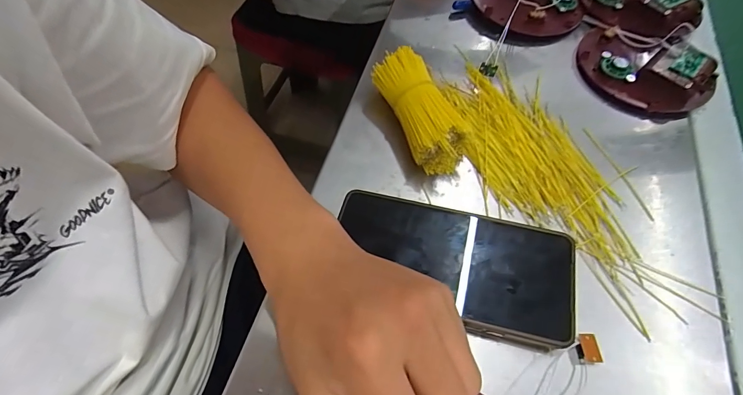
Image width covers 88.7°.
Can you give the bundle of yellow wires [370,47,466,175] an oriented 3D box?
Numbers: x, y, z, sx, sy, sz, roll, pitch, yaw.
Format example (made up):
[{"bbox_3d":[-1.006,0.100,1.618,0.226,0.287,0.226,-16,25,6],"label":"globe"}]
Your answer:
[{"bbox_3d":[0.041,-0.075,0.309,0.044,0.032,0.106,-17,63,-11],"label":"bundle of yellow wires"}]

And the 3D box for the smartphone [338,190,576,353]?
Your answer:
[{"bbox_3d":[0.052,0.043,0.255,0.156,0.016,0.079,14,61,5],"label":"smartphone"}]

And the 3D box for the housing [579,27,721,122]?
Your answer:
[{"bbox_3d":[0.248,-0.115,0.343,0.114,0.026,0.093,24,63,11],"label":"housing"}]

